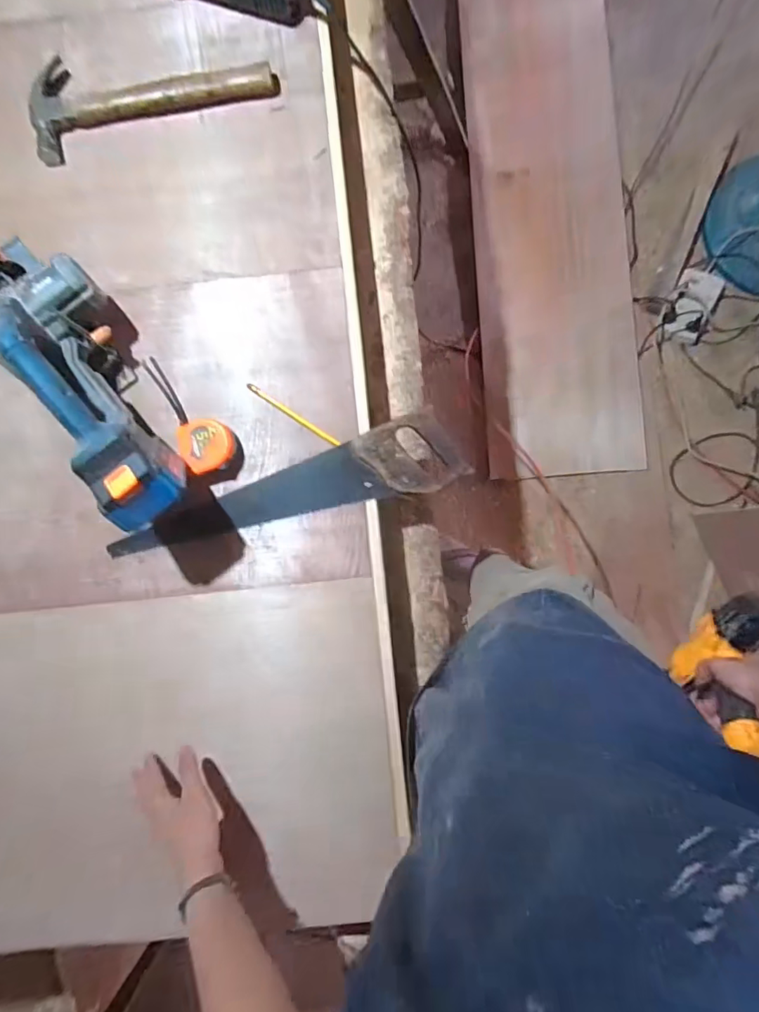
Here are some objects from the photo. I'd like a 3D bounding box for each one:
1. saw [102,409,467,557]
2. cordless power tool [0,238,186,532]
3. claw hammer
[{"bbox_3d":[-0.131,-0.008,0.665,0.474,0.030,0.094,-19,86,2],"label":"saw"},{"bbox_3d":[-0.347,-0.162,0.607,0.129,0.170,0.407,-40,85,1],"label":"cordless power tool"},{"bbox_3d":[-0.317,-0.580,0.699,0.337,0.025,0.125,-15,86,2],"label":"claw hammer"}]

